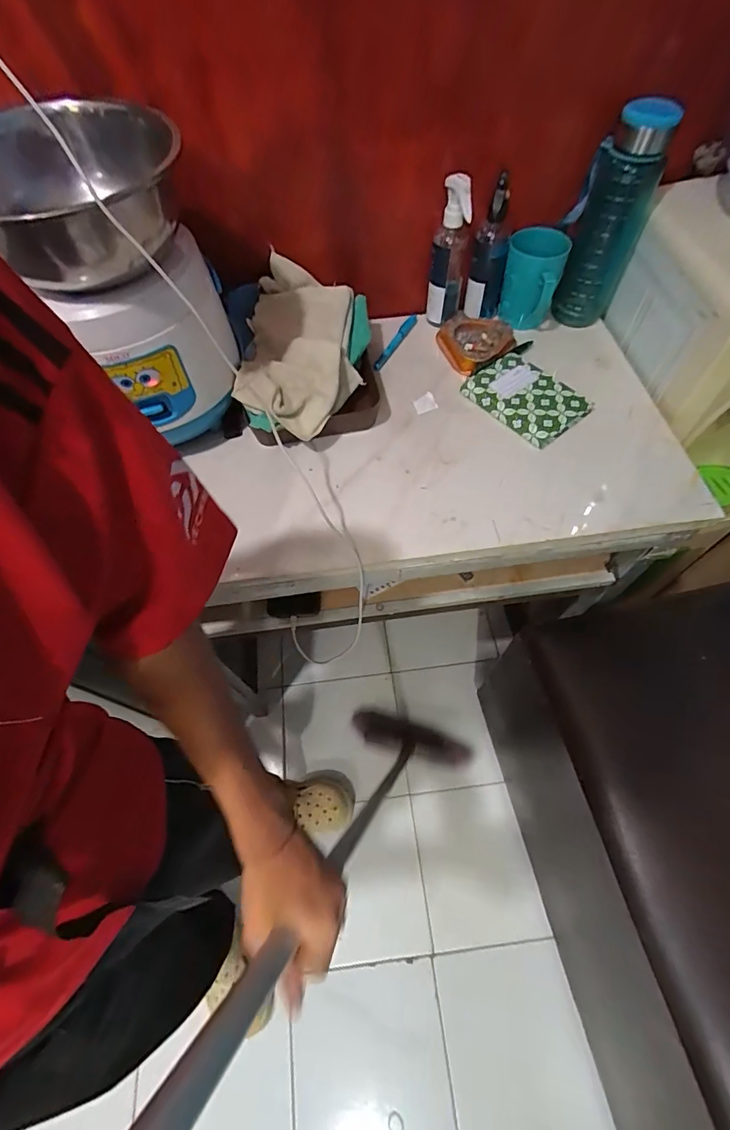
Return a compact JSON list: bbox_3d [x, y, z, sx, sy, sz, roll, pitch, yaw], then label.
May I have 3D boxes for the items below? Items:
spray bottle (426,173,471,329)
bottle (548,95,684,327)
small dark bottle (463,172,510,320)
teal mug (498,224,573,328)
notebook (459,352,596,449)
[{"bbox_3d":[0.119,-0.441,0.644,0.049,0.180,0.038,2,62,4],"label":"spray bottle"},{"bbox_3d":[0.332,-0.457,0.615,0.086,0.239,0.071,23,65,14],"label":"bottle"},{"bbox_3d":[0.179,-0.442,0.645,0.051,0.174,0.044,18,64,12],"label":"small dark bottle"},{"bbox_3d":[0.245,-0.426,0.661,0.078,0.095,0.071,17,64,11],"label":"teal mug"},{"bbox_3d":[0.224,-0.236,0.623,0.108,0.013,0.150,-38,67,-17],"label":"notebook"}]

